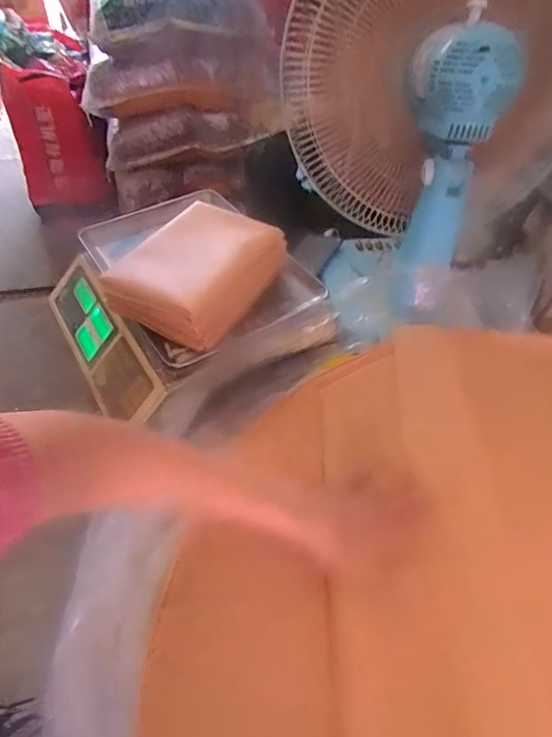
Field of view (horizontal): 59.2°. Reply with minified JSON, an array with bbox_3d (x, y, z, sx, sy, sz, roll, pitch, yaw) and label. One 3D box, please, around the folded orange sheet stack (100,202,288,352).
[{"bbox_3d":[-0.099,-0.125,0.614,0.156,0.073,0.182,26,50,18],"label":"folded orange sheet stack"}]

